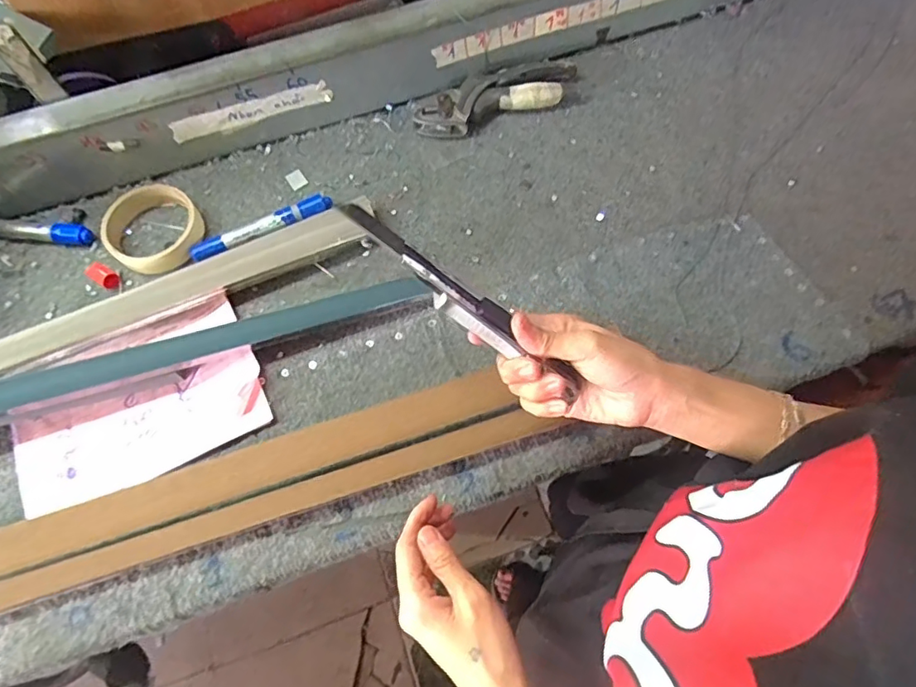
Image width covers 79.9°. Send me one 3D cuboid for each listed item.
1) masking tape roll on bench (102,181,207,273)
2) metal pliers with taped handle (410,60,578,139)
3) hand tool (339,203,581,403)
[{"bbox_3d":[-0.285,-0.106,0.516,0.085,0.029,0.082,0,68,0],"label":"masking tape roll on bench"},{"bbox_3d":[0.039,-0.259,0.569,0.174,0.032,0.057,-18,69,-7],"label":"metal pliers with taped handle"},{"bbox_3d":[0.007,-0.024,0.342,0.183,0.012,0.026,37,70,-16],"label":"hand tool"}]

